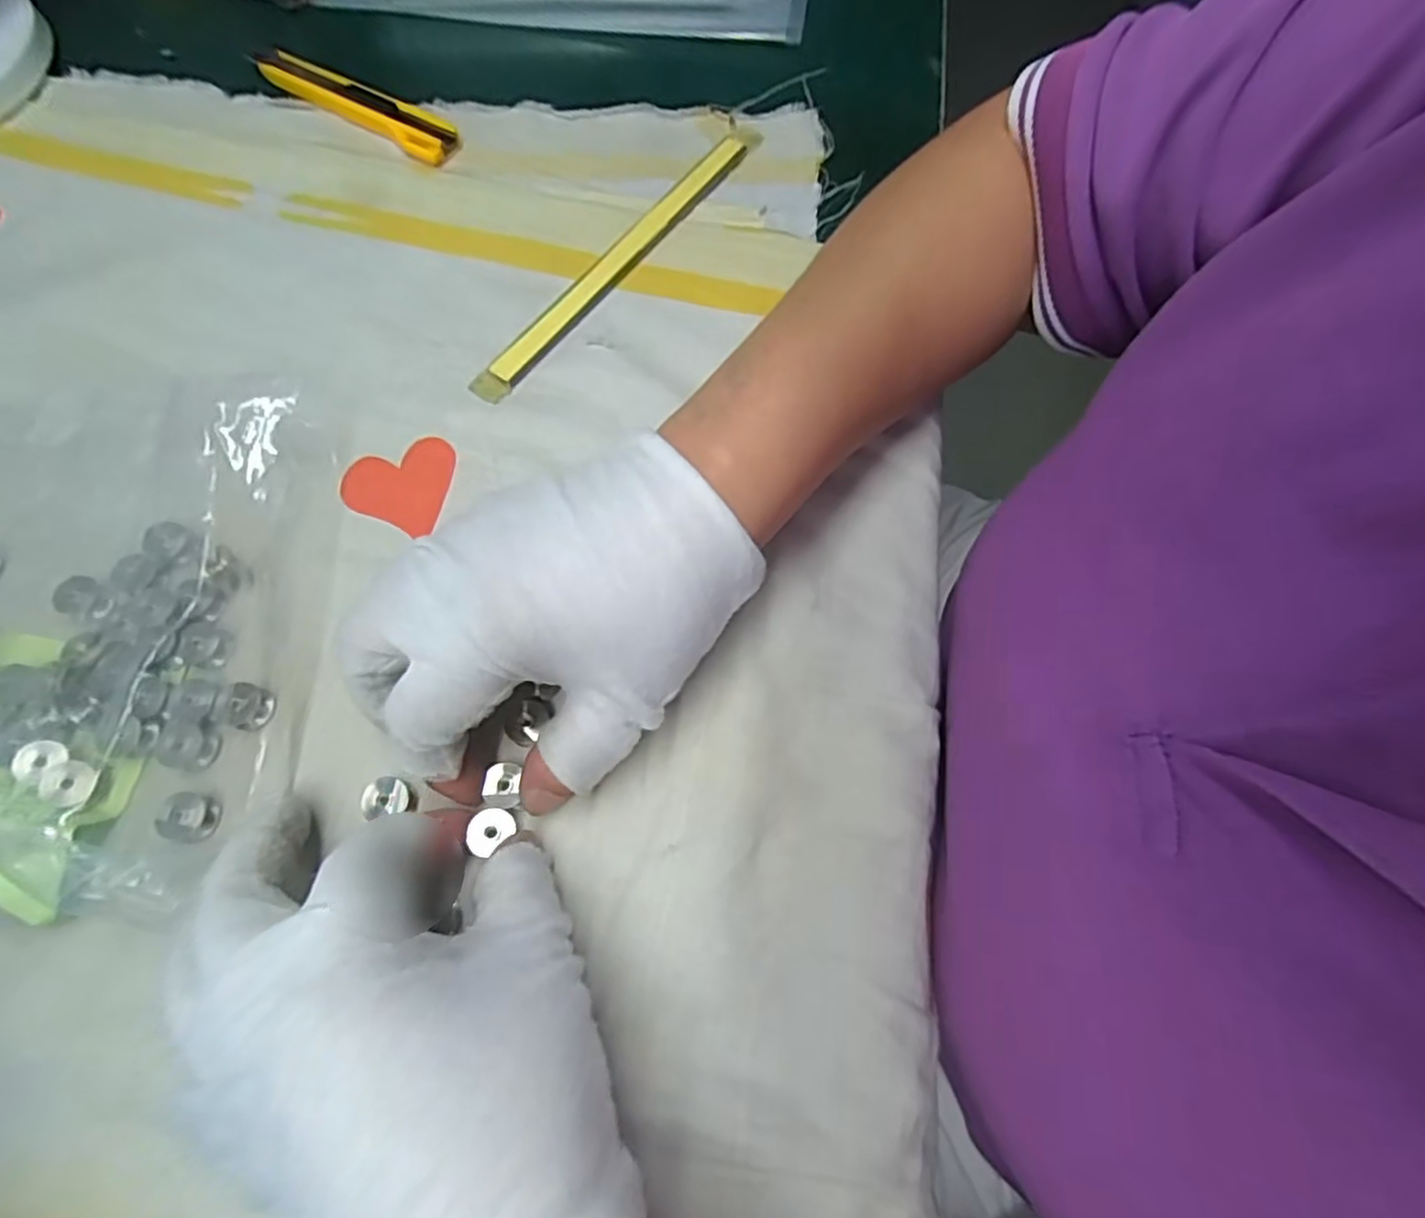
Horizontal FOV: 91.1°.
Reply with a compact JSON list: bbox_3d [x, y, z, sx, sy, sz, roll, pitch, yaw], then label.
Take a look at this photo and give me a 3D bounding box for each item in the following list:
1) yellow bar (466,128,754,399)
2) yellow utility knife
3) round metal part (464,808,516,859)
[{"bbox_3d":[-0.038,-0.163,0.318,0.019,0.005,0.196,32,70,10],"label":"yellow bar"},{"bbox_3d":[-0.179,-0.250,0.345,0.118,0.009,0.022,26,69,8],"label":"yellow utility knife"},{"bbox_3d":[-0.070,0.068,0.218,0.014,0.004,0.012,-40,75,-16],"label":"round metal part"}]

